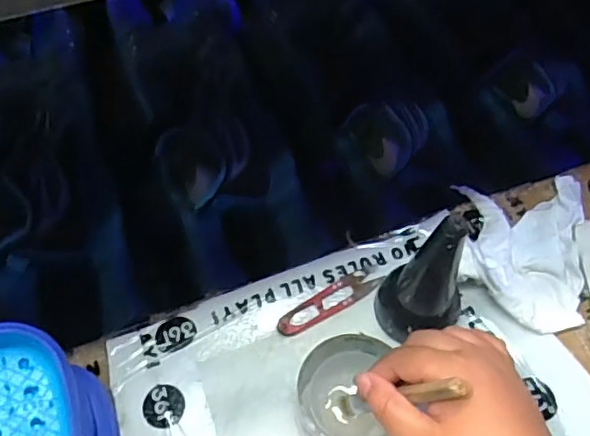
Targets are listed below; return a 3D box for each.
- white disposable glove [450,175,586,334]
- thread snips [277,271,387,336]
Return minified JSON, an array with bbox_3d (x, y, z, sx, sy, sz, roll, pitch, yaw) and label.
[{"bbox_3d":[0.207,0.022,0.526,0.123,0.032,0.161,5,57,2],"label":"white disposable glove"},{"bbox_3d":[0.029,0.071,0.500,0.099,0.008,0.020,-27,62,-17],"label":"thread snips"}]

